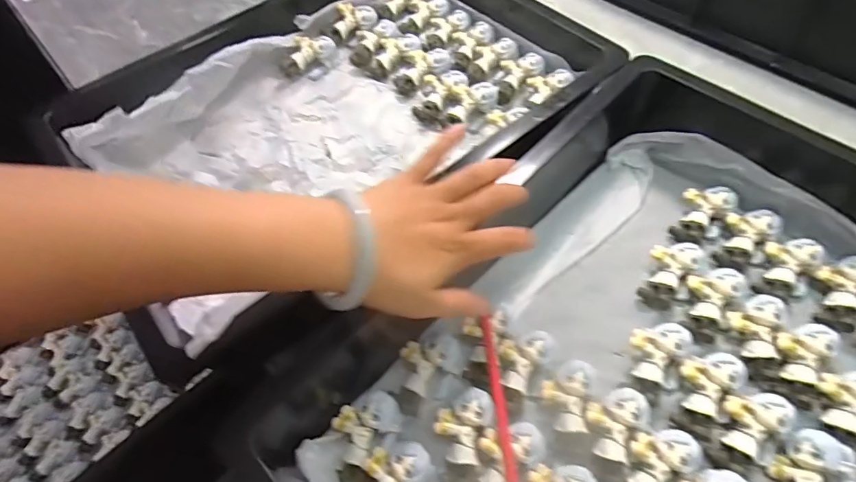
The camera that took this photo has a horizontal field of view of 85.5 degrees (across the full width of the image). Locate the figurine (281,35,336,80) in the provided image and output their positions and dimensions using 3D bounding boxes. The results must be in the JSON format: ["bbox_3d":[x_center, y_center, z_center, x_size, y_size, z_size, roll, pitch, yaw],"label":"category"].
[{"bbox_3d":[-0.127,-0.196,0.494,0.034,0.026,0.053,32,65,20],"label":"figurine"}]

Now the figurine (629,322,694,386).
[{"bbox_3d":[0.166,0.079,0.342,0.033,0.027,0.052,39,68,23],"label":"figurine"}]

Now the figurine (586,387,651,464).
[{"bbox_3d":[0.126,0.123,0.315,0.034,0.025,0.047,34,66,21],"label":"figurine"}]

